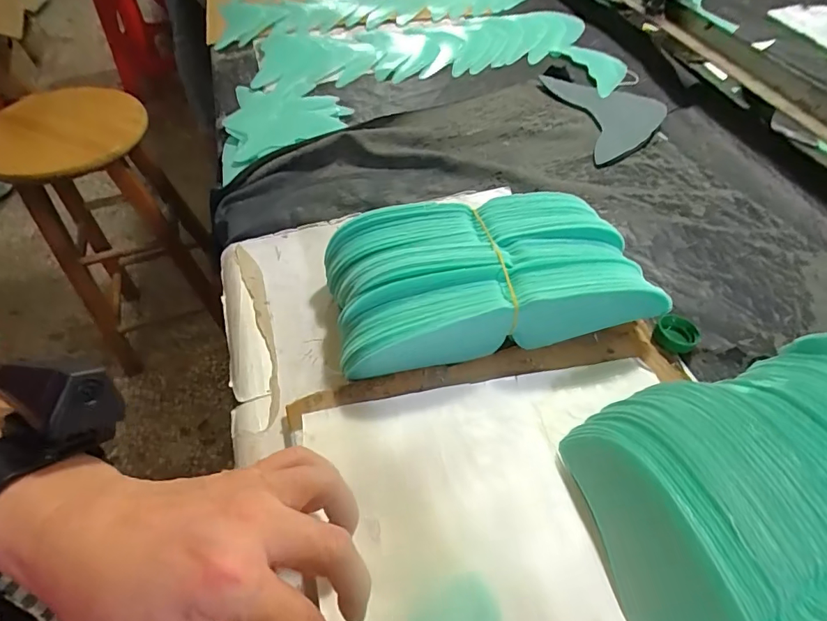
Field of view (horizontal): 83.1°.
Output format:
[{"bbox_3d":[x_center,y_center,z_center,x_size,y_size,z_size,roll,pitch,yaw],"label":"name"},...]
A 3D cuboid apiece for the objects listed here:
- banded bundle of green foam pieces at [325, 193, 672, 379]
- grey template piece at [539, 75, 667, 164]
[{"bbox_3d":[0.055,-0.024,0.365,0.237,0.061,0.121,-9,53,-7],"label":"banded bundle of green foam pieces"},{"bbox_3d":[0.244,-0.247,0.571,0.116,0.010,0.184,-10,52,-2],"label":"grey template piece"}]

